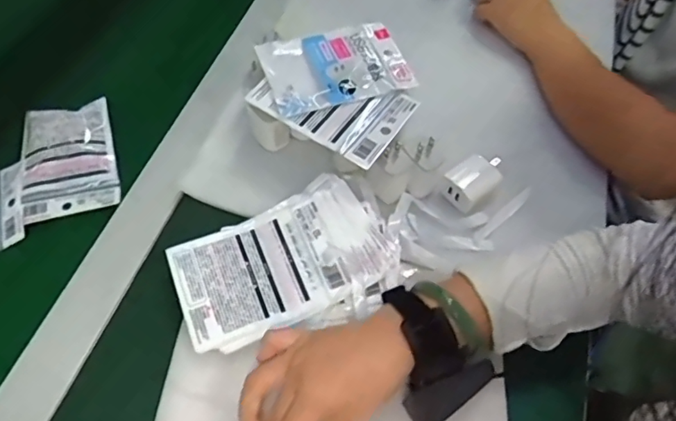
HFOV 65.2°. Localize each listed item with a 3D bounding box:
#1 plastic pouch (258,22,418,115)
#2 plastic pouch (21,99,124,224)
[{"bbox_3d":[-0.004,-0.145,0.526,0.134,0.015,0.096,-15,59,-12],"label":"plastic pouch"},{"bbox_3d":[-0.276,-0.054,0.536,0.091,0.025,0.125,-14,59,-11],"label":"plastic pouch"}]

